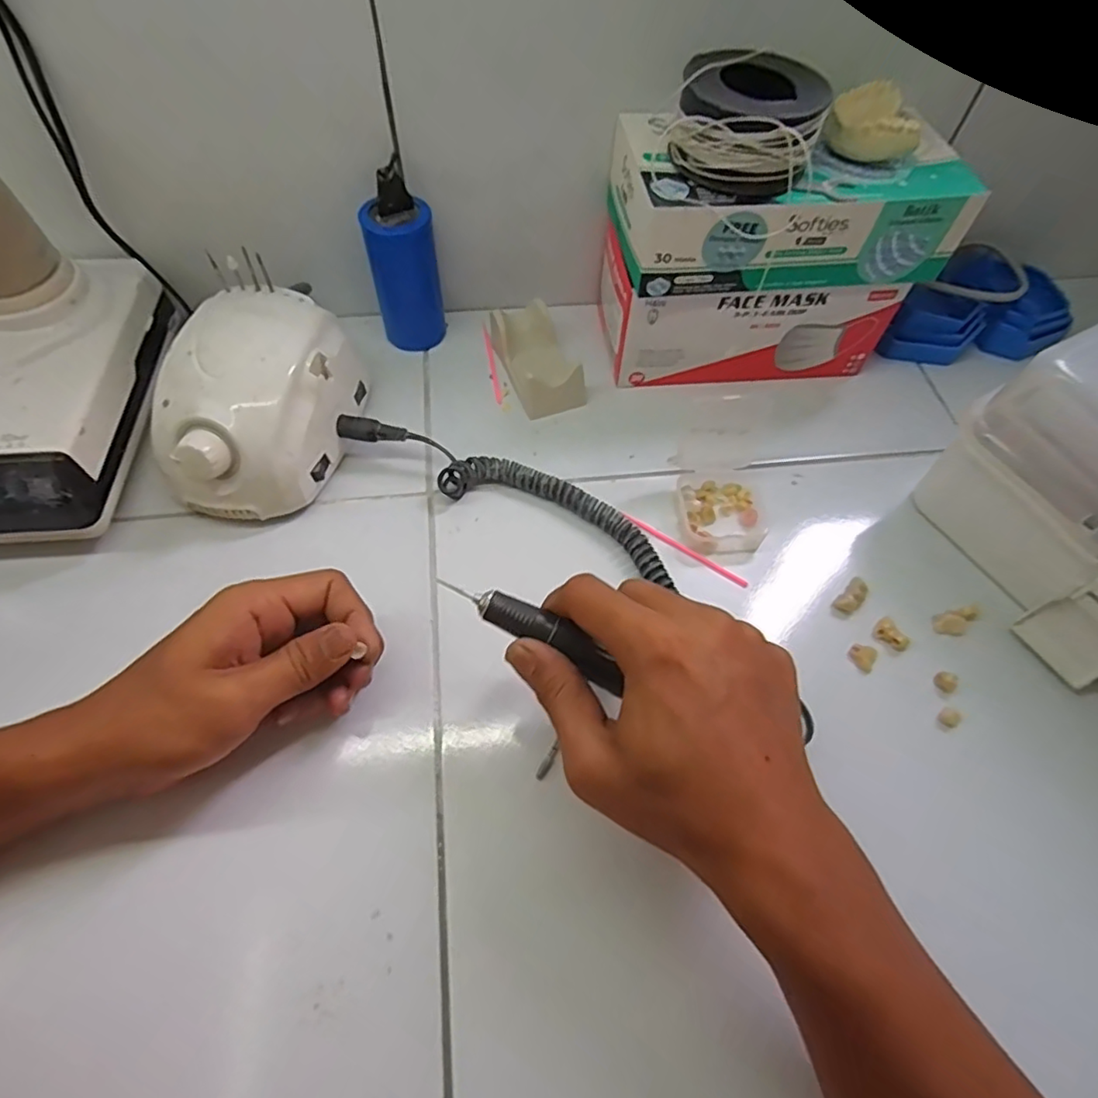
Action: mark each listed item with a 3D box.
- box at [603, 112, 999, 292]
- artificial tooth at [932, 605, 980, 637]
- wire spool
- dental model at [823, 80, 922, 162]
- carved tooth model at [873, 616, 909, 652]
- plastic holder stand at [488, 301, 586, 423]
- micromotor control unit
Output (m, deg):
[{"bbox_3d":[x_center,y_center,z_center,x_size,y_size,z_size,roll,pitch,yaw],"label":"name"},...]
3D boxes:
[{"bbox_3d":[0.153,-0.232,0.407,0.219,0.063,0.108,-1,59,-4],"label":"box"},{"bbox_3d":[0.256,0.045,0.378,0.026,0.012,0.014,-11,60,-10],"label":"artificial tooth"},{"bbox_3d":[0.116,-0.252,0.360,0.086,0.053,0.067,14,59,6],"label":"wire spool"},{"bbox_3d":[0.207,-0.270,0.385,0.056,0.027,0.051,27,61,13],"label":"dental model"},{"bbox_3d":[0.212,0.053,0.373,0.020,0.008,0.013,38,64,19],"label":"carved tooth model"},{"bbox_3d":[-0.010,-0.150,0.479,0.053,0.032,0.095,-17,61,-13],"label":"plastic holder stand"},{"bbox_3d":[-0.194,-0.092,0.407,0.095,0.086,0.141,14,59,6],"label":"micromotor control unit"}]

